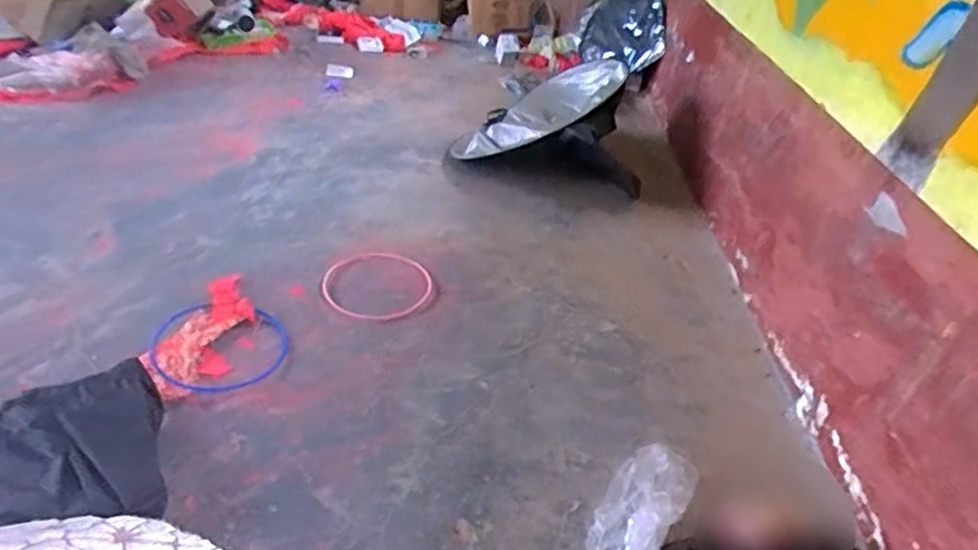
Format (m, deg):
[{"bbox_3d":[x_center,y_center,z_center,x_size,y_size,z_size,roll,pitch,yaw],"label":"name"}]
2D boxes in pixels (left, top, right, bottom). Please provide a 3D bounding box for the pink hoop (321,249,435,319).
[{"bbox_3d":[-0.260,0.018,1.421,0.247,0.014,0.238,0,40,0],"label":"pink hoop"}]

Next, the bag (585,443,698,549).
[{"bbox_3d":[0.234,0.376,0.963,0.120,0.097,0.238,24,39,22],"label":"bag"}]

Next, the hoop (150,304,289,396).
[{"bbox_3d":[-0.529,0.145,1.202,0.246,0.014,0.218,7,35,-5],"label":"hoop"}]

